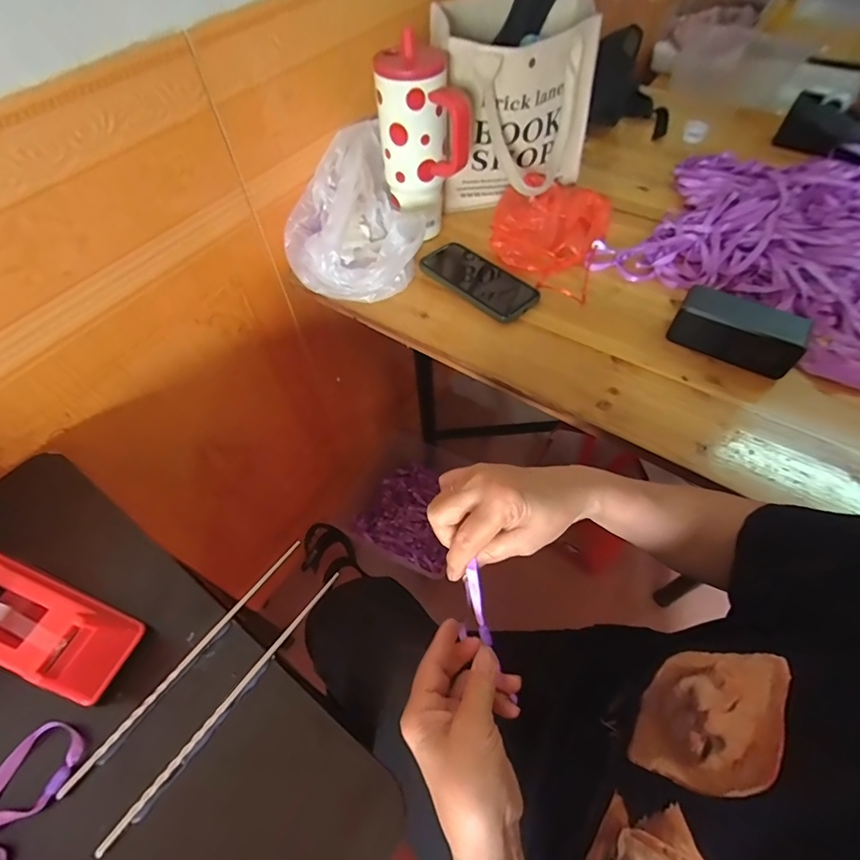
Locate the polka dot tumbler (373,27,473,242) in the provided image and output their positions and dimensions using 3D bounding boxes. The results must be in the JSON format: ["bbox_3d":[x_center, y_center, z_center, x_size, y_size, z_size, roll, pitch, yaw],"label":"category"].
[{"bbox_3d":[-0.007,-0.370,0.600,0.121,0.194,0.093,9,57,7],"label":"polka dot tumbler"}]

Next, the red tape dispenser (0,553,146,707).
[{"bbox_3d":[-0.301,0.143,0.344,0.164,0.069,0.059,19,59,14],"label":"red tape dispenser"}]

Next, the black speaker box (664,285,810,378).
[{"bbox_3d":[0.344,-0.109,0.514,0.128,0.064,0.041,27,61,18],"label":"black speaker box"}]

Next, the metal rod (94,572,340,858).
[{"bbox_3d":[-0.147,0.198,0.342,0.007,0.007,0.220,33,62,19],"label":"metal rod"}]

